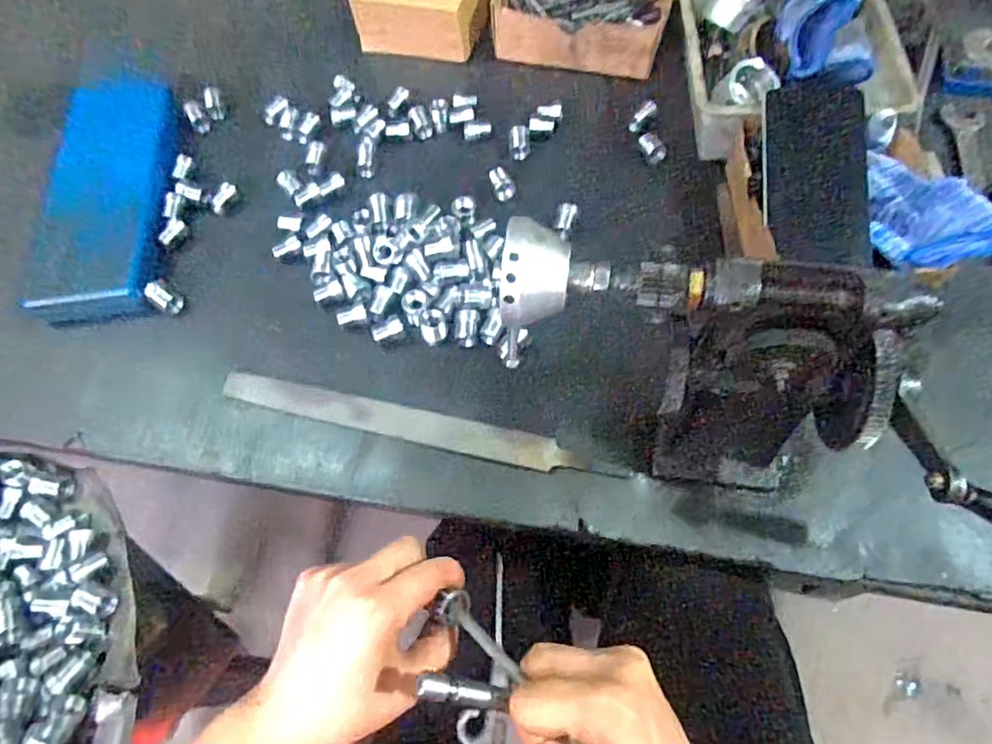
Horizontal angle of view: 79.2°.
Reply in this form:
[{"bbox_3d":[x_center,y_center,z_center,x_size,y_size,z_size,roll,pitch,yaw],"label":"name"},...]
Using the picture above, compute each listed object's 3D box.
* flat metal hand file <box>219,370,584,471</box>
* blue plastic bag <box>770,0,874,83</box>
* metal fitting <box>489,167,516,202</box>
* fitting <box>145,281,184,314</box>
[{"bbox_3d":[-0.071,0.035,0.431,0.267,0.007,0.023,12,64,8],"label":"flat metal hand file"},{"bbox_3d":[0.277,-0.318,0.505,0.101,0.054,0.151,12,64,8],"label":"blue plastic bag"},{"bbox_3d":[0.005,-0.166,0.527,0.018,0.013,0.031,-19,64,-8],"label":"metal fitting"},{"bbox_3d":[-0.265,-0.060,0.479,0.030,0.013,0.016,36,70,18],"label":"fitting"}]

